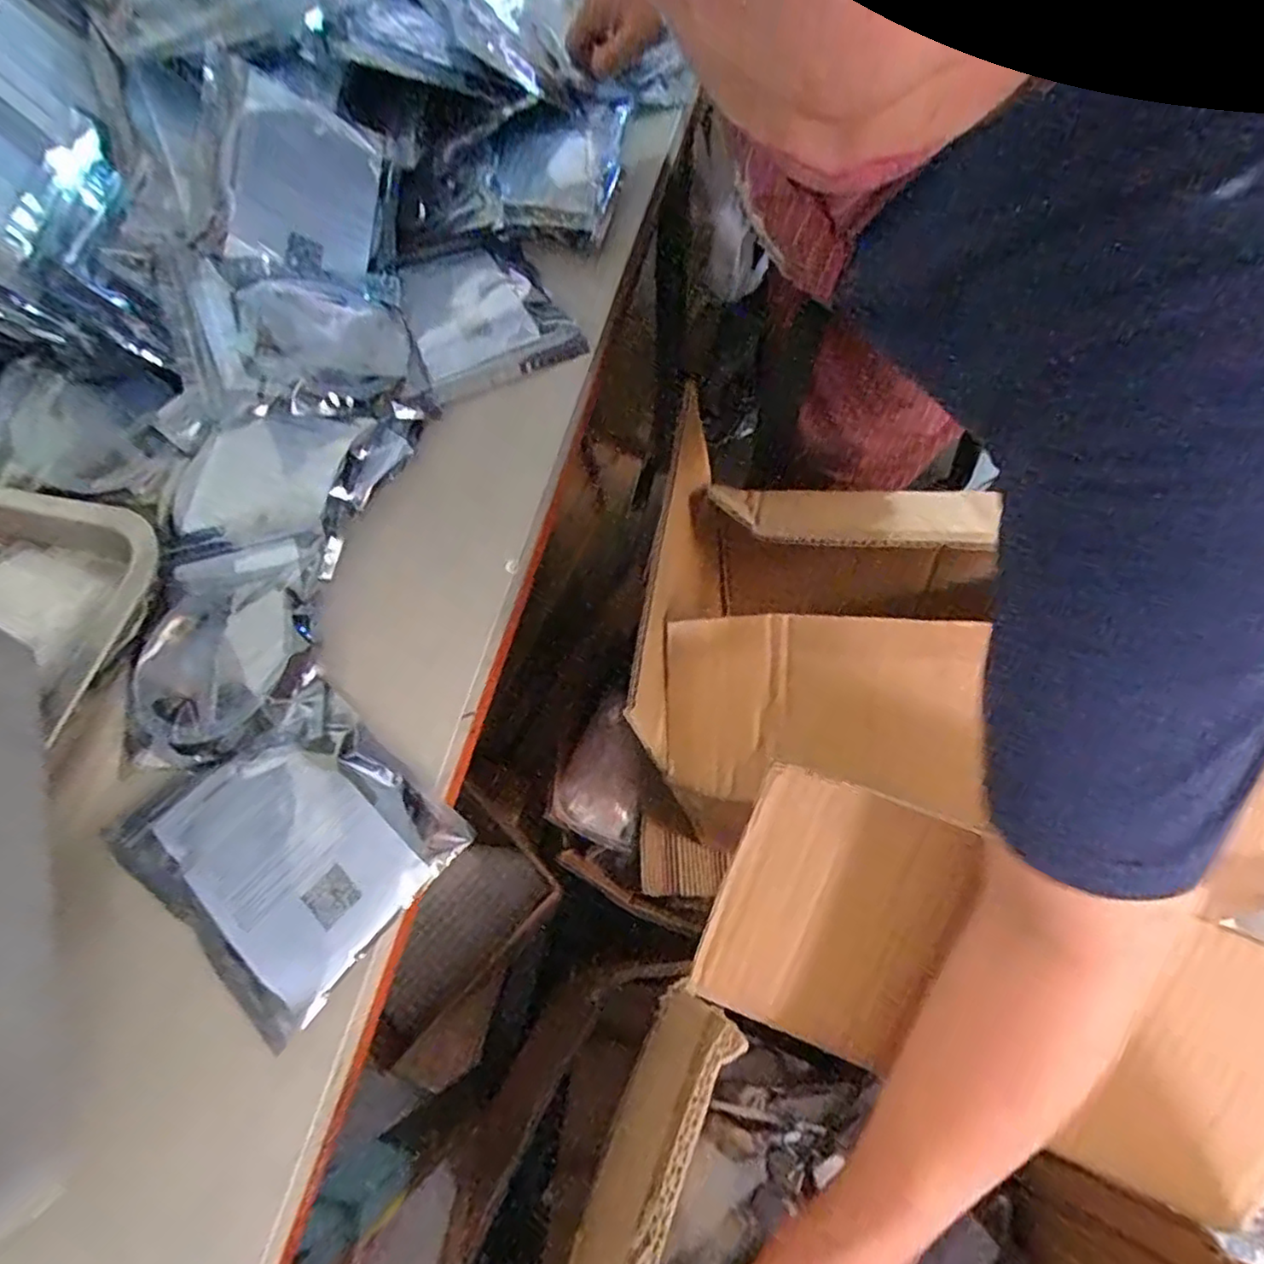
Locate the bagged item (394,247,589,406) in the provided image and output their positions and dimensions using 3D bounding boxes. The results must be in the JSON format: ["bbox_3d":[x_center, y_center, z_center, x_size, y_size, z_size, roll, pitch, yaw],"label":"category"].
[{"bbox_3d":[-0.115,-0.241,0.492,0.113,0.021,0.129,-26,68,-10],"label":"bagged item"}]

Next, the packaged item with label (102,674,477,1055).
[{"bbox_3d":[-0.176,0.104,0.336,0.143,0.016,0.122,37,71,16],"label":"packaged item with label"}]

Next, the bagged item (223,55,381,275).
[{"bbox_3d":[-0.224,-0.304,0.450,0.092,0.006,0.126,3,89,-43],"label":"bagged item"}]

